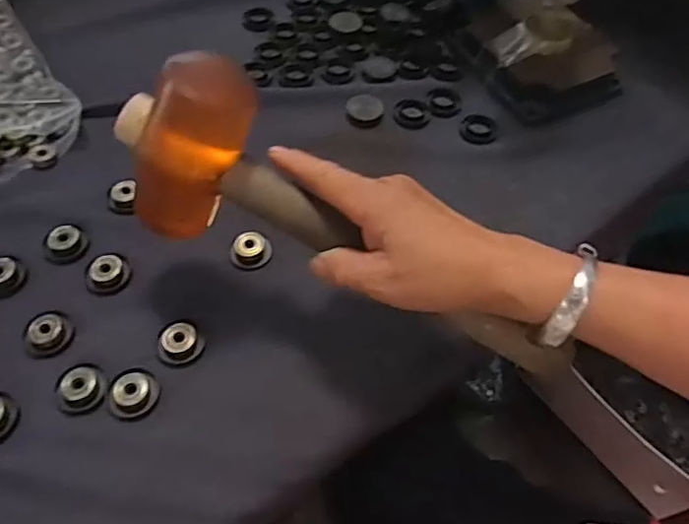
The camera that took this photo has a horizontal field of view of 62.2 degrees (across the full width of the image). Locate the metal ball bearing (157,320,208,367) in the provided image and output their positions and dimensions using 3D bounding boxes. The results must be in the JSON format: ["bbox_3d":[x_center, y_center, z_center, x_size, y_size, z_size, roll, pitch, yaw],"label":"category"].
[{"bbox_3d":[-0.110,0.055,0.384,0.030,0.013,0.028,1,57,-2],"label":"metal ball bearing"}]

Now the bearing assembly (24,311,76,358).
[{"bbox_3d":[-0.201,0.049,0.390,0.025,0.015,0.031,22,58,11],"label":"bearing assembly"}]

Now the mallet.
[{"bbox_3d":[0.002,-0.012,0.342,0.290,0.089,0.067,32,59,-4],"label":"mallet"}]

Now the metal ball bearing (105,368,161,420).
[{"bbox_3d":[-0.136,0.084,0.369,0.032,0.009,0.030,1,57,-2],"label":"metal ball bearing"}]

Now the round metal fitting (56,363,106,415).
[{"bbox_3d":[-0.171,0.082,0.371,0.029,0.011,0.032,-18,59,-14],"label":"round metal fitting"}]

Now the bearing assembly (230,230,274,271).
[{"bbox_3d":[-0.070,-0.008,0.429,0.030,0.014,0.025,-13,58,-11],"label":"bearing assembly"}]

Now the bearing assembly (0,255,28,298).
[{"bbox_3d":[-0.249,0.009,0.413,0.029,0.010,0.031,1,57,-2],"label":"bearing assembly"}]

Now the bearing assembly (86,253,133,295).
[{"bbox_3d":[-0.172,0.009,0.418,0.025,0.013,0.031,36,62,19],"label":"bearing assembly"}]

